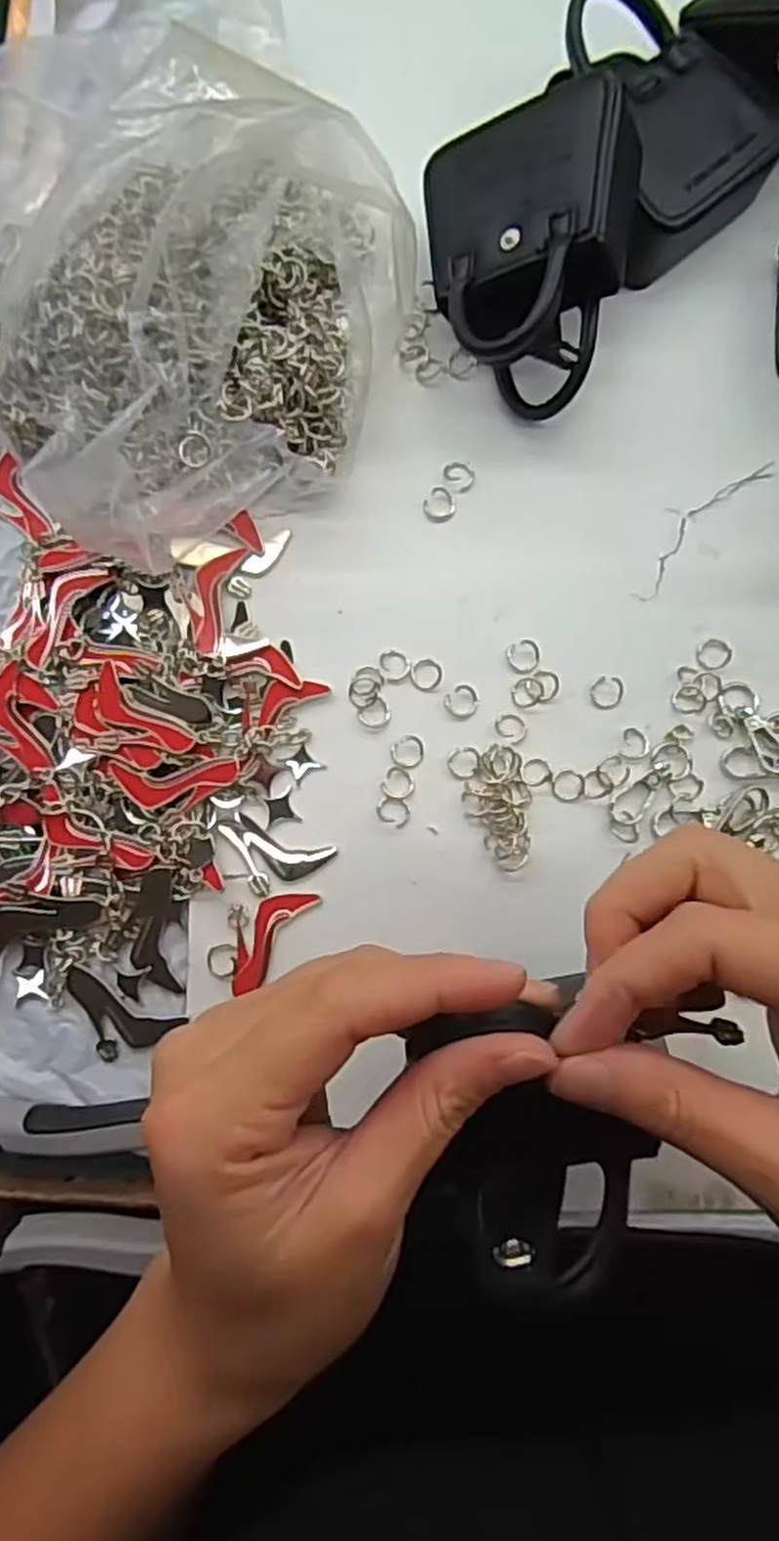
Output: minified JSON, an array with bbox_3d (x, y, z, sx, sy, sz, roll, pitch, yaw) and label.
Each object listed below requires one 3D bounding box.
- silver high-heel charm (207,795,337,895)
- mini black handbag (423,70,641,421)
[{"bbox_3d":[-0.049,0.031,0.289,0.048,0.004,0.027,28,83,2],"label":"silver high-heel charm"},{"bbox_3d":[0.052,-0.194,0.293,0.077,0.047,0.098,10,91,31],"label":"mini black handbag"}]

